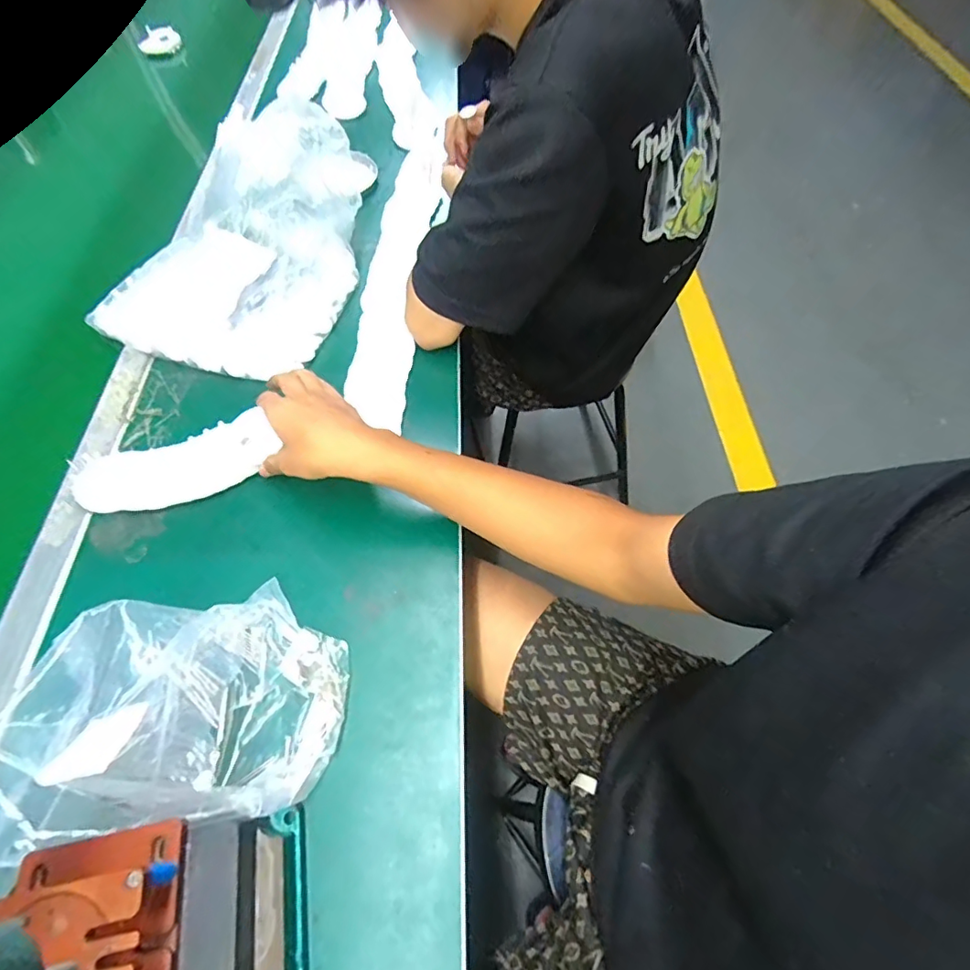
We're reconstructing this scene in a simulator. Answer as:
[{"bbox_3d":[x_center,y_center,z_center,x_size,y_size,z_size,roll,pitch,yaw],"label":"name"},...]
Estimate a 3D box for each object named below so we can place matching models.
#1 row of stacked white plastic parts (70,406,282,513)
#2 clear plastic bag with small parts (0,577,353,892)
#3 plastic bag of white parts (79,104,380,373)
[{"bbox_3d":[-0.291,-0.018,0.496,0.174,0.024,0.061,-19,62,-10],"label":"row of stacked white plastic parts"},{"bbox_3d":[-0.215,0.154,0.373,0.215,0.071,0.170,-7,60,-4],"label":"clear plastic bag with small parts"},{"bbox_3d":[-0.279,-0.300,0.603,0.250,0.133,0.324,18,61,10],"label":"plastic bag of white parts"}]

